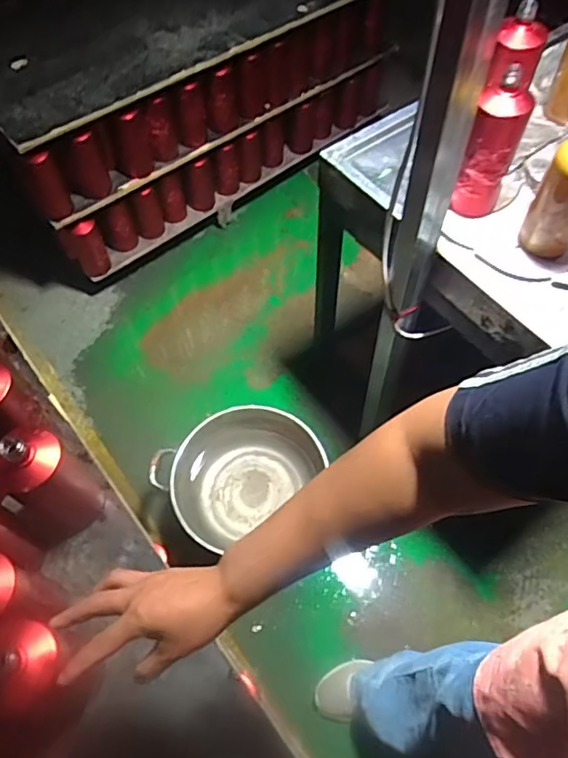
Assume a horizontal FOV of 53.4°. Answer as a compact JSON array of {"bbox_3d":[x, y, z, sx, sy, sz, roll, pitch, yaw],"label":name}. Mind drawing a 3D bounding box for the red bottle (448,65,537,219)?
[{"bbox_3d":[0.308,-0.338,0.832,0.062,0.197,0.081,23,58,15],"label":"red bottle"}]

